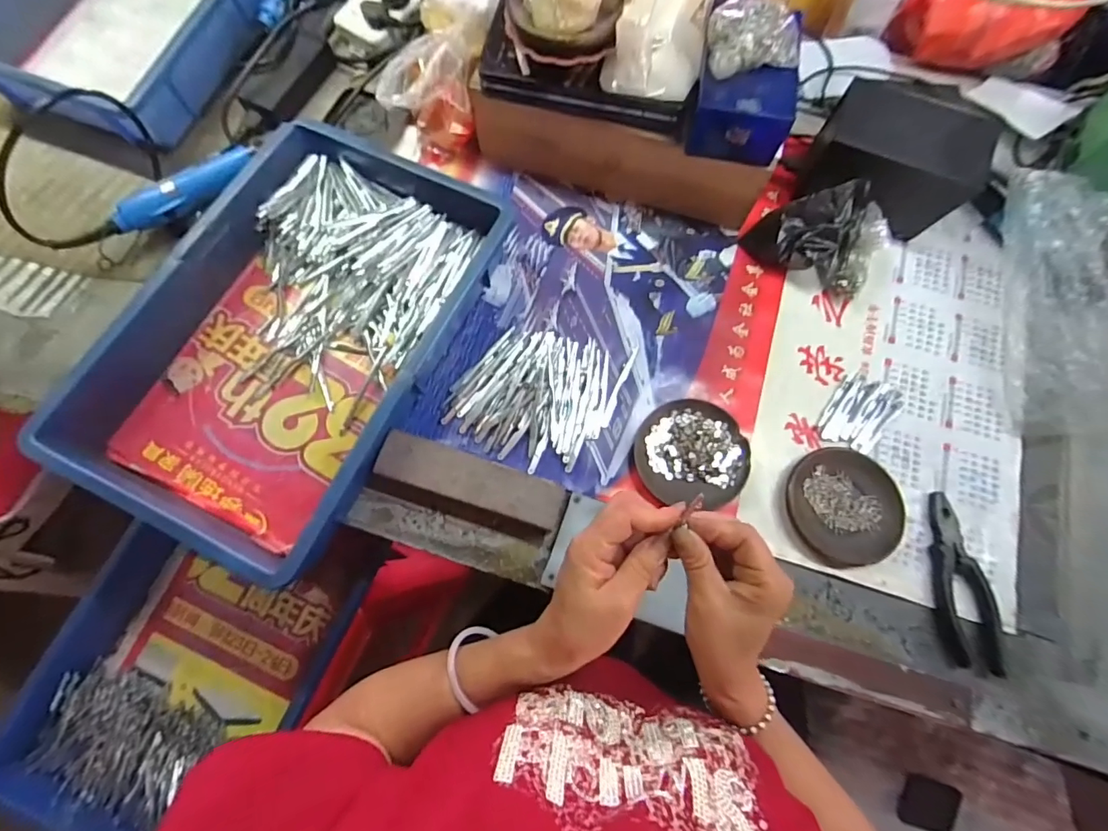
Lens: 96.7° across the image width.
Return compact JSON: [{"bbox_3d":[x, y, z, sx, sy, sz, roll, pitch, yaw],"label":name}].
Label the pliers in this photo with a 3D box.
[{"bbox_3d":[0.394,0.157,0.474,0.058,0.009,0.157,9,71,2],"label":"pliers"}]

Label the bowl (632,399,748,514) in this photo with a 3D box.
[{"bbox_3d":[0.142,0.038,0.509,0.111,0.017,0.106,8,71,2],"label":"bowl"}]

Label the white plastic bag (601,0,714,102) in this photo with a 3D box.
[{"bbox_3d":[0.109,-0.394,0.472,0.089,0.075,0.169,16,75,4],"label":"white plastic bag"}]

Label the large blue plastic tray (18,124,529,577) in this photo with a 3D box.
[{"bbox_3d":[-0.259,-0.089,0.513,0.282,0.074,0.429,24,72,7],"label":"large blue plastic tray"}]

